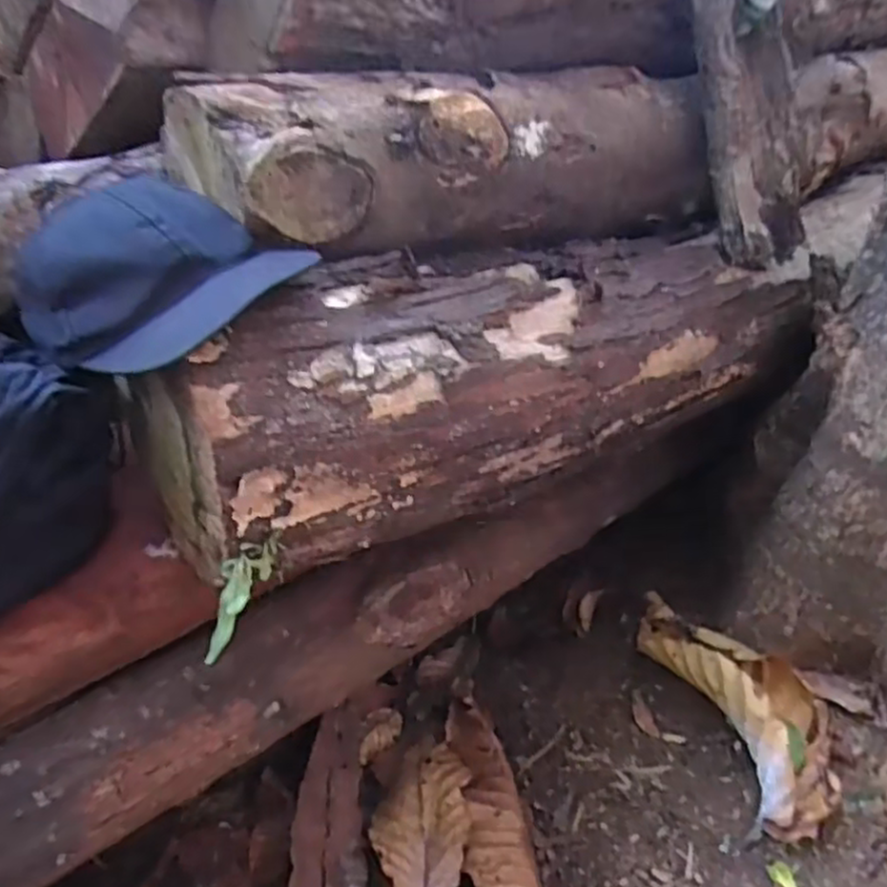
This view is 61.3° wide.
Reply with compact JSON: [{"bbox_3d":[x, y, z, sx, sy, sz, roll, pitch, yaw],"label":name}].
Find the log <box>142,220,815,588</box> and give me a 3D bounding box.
[{"bbox_3d":[0.104,-0.095,0.752,0.756,0.208,0.176,-21,38,-29],"label":"log"}]

